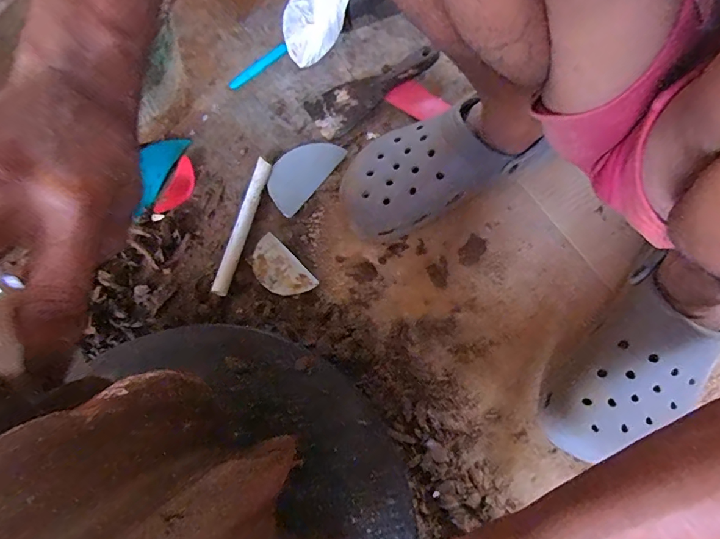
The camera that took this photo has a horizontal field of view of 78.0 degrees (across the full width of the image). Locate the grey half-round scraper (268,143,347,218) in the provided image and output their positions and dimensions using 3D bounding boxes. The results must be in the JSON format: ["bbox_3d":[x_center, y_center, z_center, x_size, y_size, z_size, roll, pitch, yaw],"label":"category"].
[{"bbox_3d":[-0.072,-0.119,0.539,0.059,0.004,0.107,36,74,11],"label":"grey half-round scraper"}]

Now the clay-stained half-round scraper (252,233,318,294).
[{"bbox_3d":[-0.090,-0.001,0.492,0.046,0.011,0.085,-41,74,-12],"label":"clay-stained half-round scraper"}]

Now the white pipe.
[{"bbox_3d":[-0.133,-0.050,0.507,0.015,0.021,0.169,12,71,6],"label":"white pipe"}]

